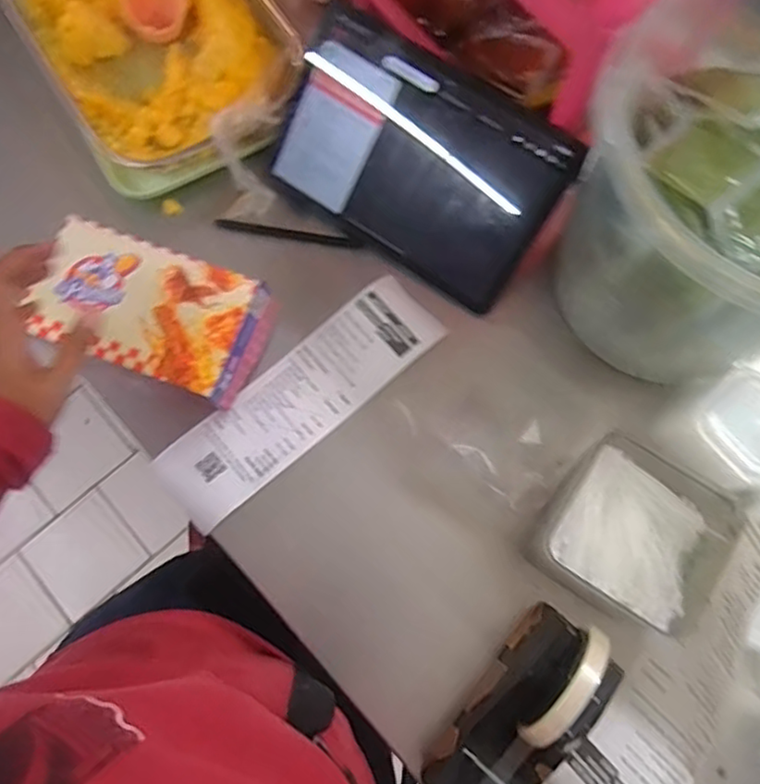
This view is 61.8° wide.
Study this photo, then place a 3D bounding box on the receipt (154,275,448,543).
[{"bbox_3d":[-0.068,0.004,0.558,0.266,0.008,0.079,-40,80,-9],"label":"receipt"}]

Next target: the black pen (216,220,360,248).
[{"bbox_3d":[-0.088,-0.152,0.609,0.136,0.013,0.010,11,75,2],"label":"black pen"}]

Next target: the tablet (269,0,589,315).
[{"bbox_3d":[0.029,-0.197,0.555,0.246,0.014,0.162,34,118,6],"label":"tablet"}]

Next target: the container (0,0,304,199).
[{"bbox_3d":[-0.222,-0.354,0.628,0.218,0.069,0.326,-31,77,-9],"label":"container"}]

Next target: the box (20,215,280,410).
[{"bbox_3d":[-0.194,-0.066,0.547,0.177,0.067,0.107,20,75,4],"label":"box"}]

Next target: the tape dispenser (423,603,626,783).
[{"bbox_3d":[0.101,0.229,0.440,0.068,0.100,0.159,36,77,8],"label":"tape dispenser"}]

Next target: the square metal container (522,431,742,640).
[{"bbox_3d":[0.190,0.106,0.489,0.117,0.062,0.125,31,77,7],"label":"square metal container"}]

